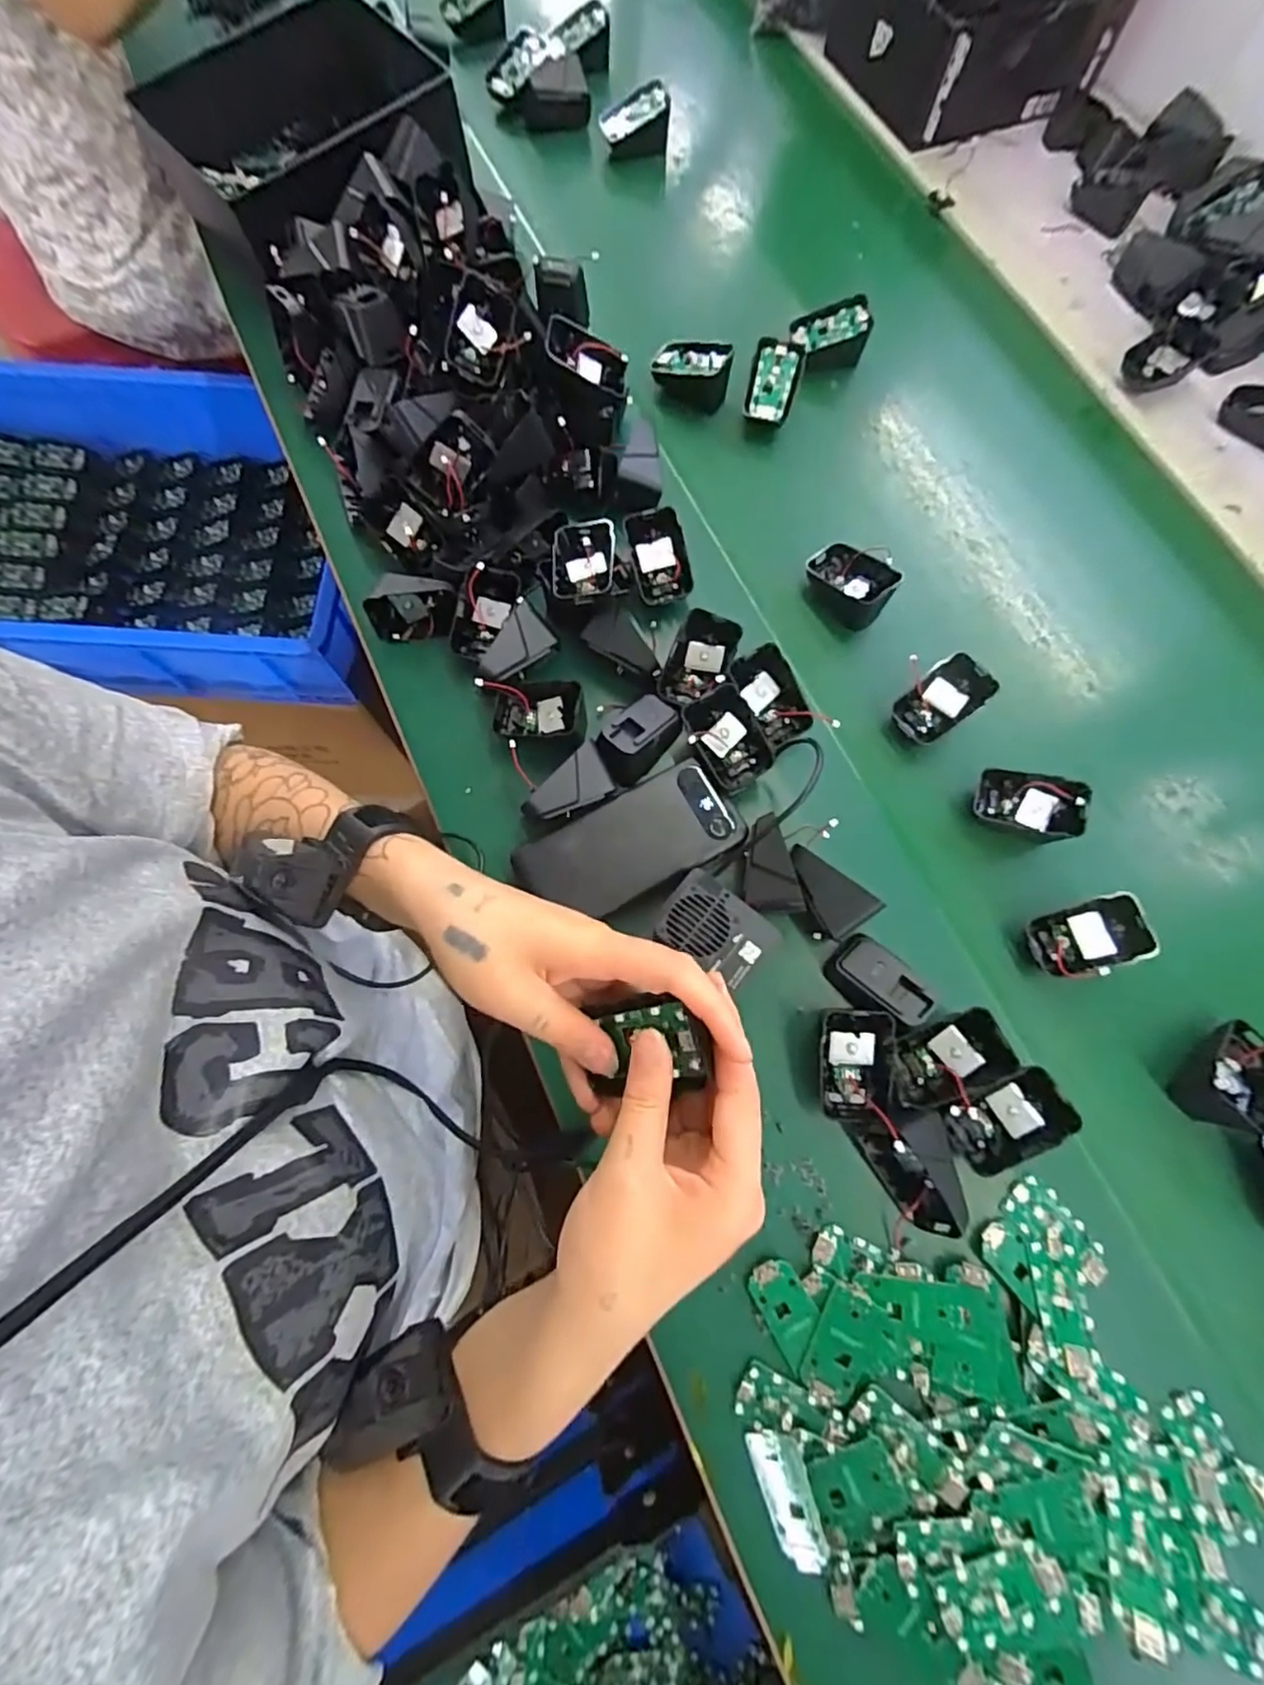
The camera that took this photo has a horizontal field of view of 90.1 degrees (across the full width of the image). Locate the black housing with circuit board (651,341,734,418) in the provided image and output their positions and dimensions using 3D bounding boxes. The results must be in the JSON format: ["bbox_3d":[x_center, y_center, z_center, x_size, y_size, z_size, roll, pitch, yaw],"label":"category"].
[{"bbox_3d":[0.053,-0.419,0.568,0.069,0.048,0.047,2,74,-1],"label":"black housing with circuit board"}]

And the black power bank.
[{"bbox_3d":[-0.001,0.004,0.443,0.151,0.025,0.073,-27,75,-7],"label":"black power bank"}]

